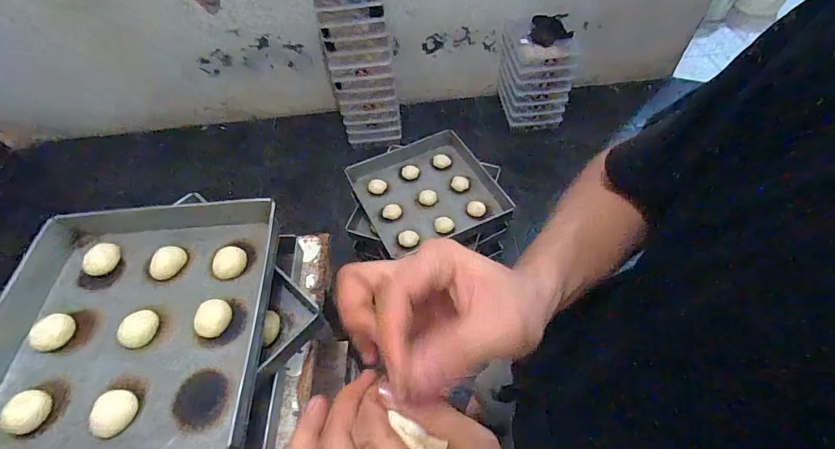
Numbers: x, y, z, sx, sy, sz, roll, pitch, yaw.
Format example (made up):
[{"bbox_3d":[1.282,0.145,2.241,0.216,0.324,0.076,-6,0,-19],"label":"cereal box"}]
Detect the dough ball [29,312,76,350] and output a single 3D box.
[{"bbox_3d":[-0.590,0.176,0.651,0.051,0.039,0.063,20,58,18],"label":"dough ball"}]

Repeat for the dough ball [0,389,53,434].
[{"bbox_3d":[-0.565,0.273,0.583,0.054,0.029,0.055,-2,54,3],"label":"dough ball"}]

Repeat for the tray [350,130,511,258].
[{"bbox_3d":[0.037,-0.119,1.323,0.423,0.074,0.439,-26,56,-14],"label":"tray"}]

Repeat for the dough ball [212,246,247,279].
[{"bbox_3d":[-0.332,0.069,0.712,0.057,0.033,0.051,-37,59,-21],"label":"dough ball"}]

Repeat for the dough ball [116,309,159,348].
[{"bbox_3d":[-0.450,0.168,0.649,0.048,0.029,0.059,18,57,16],"label":"dough ball"}]

